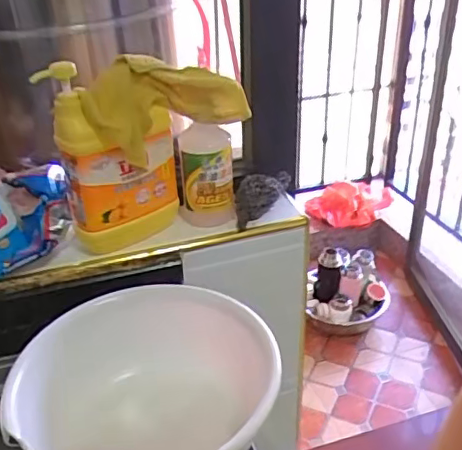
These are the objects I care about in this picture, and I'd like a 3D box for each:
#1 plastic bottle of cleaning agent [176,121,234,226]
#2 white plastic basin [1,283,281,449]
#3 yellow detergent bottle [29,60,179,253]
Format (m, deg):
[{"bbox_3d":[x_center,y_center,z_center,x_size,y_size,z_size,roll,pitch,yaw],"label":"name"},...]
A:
[{"bbox_3d":[-0.036,-0.073,0.813,0.077,0.136,0.058,1,31,5],"label":"plastic bottle of cleaning agent"},{"bbox_3d":[-0.072,0.178,0.567,0.220,0.117,0.235,-1,31,1],"label":"white plastic basin"},{"bbox_3d":[-0.147,-0.091,0.750,0.150,0.231,0.079,-8,32,-10],"label":"yellow detergent bottle"}]

